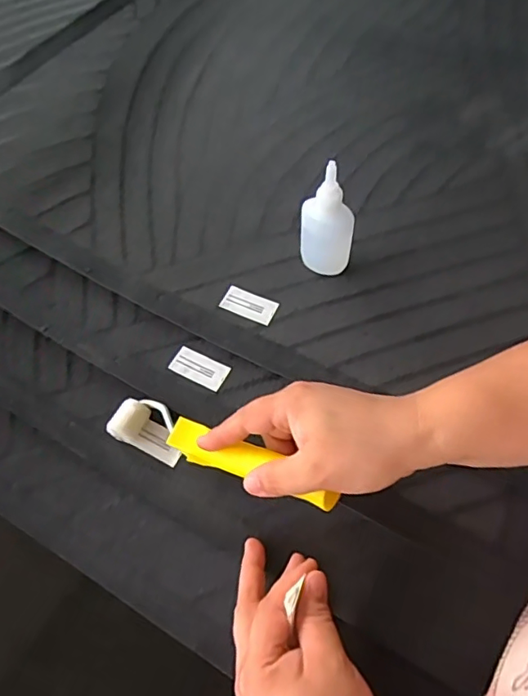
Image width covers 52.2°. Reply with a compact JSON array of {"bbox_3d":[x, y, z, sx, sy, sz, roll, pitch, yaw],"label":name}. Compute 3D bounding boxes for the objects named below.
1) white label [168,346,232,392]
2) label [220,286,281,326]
[{"bbox_3d":[-0.057,0.018,0.477,0.051,0.004,0.026,23,65,15],"label":"white label"},{"bbox_3d":[-0.014,-0.041,0.500,0.050,0.004,0.026,21,64,14],"label":"label"}]

